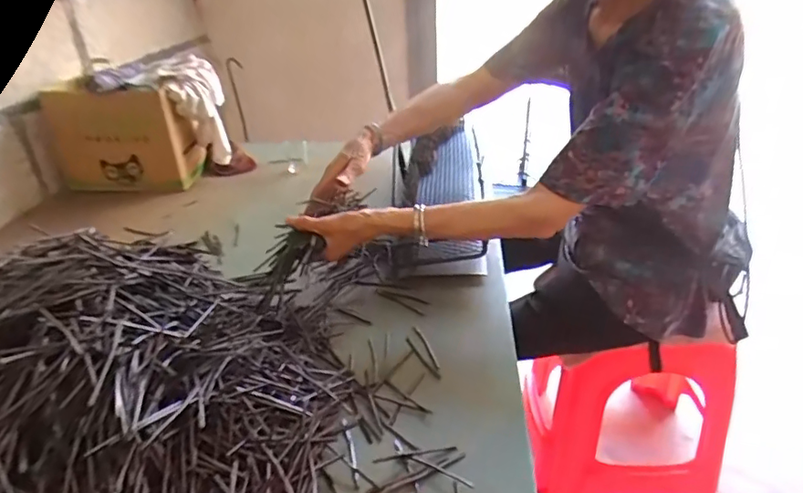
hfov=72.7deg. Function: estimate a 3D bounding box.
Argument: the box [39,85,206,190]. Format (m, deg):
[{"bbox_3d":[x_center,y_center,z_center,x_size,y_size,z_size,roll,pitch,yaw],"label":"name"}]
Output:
[{"bbox_3d":[-0.653,-0.249,1.286,0.310,0.241,0.121,-4,28,0],"label":"box"}]

